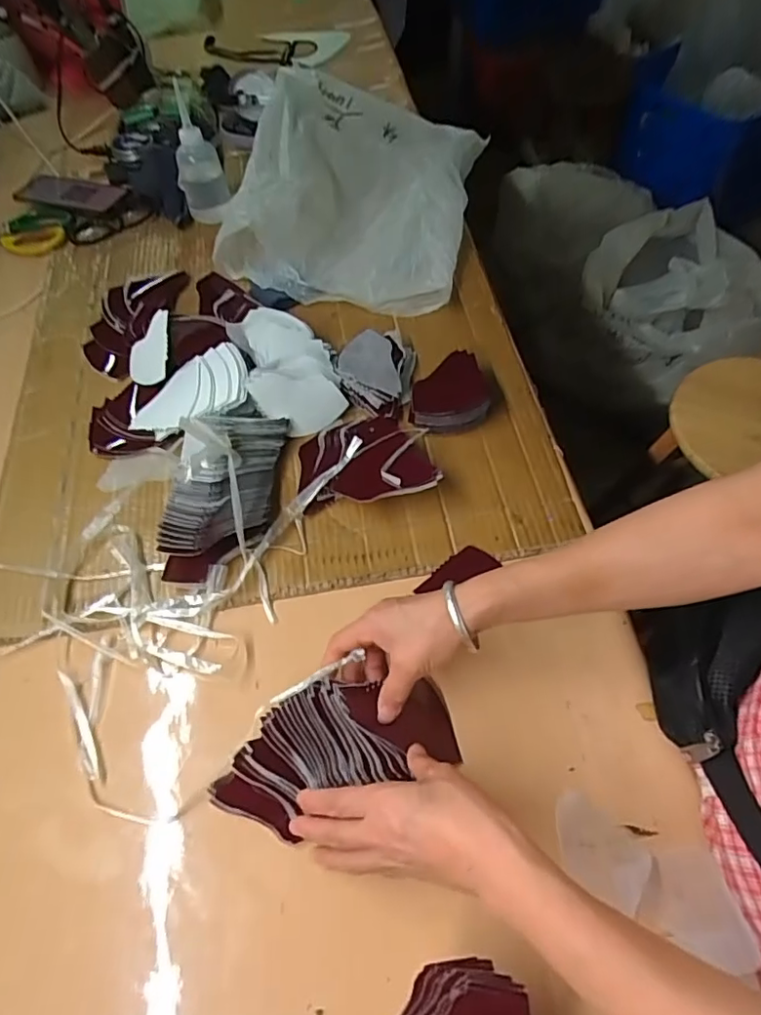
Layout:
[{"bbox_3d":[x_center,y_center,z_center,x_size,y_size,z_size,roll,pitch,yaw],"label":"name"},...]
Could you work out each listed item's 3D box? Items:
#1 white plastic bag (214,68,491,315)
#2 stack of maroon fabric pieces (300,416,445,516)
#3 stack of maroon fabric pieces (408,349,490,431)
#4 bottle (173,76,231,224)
[{"bbox_3d":[-0.032,-0.479,0.815,0.321,0.099,0.449,9,59,7],"label":"white plastic bag"},{"bbox_3d":[-0.020,-0.052,0.594,0.133,0.035,0.120,-12,59,-5],"label":"stack of maroon fabric pieces"},{"bbox_3d":[0.078,-0.129,0.634,0.083,0.035,0.093,5,59,5],"label":"stack of maroon fabric pieces"},{"bbox_3d":[-0.255,-0.481,0.785,0.067,0.170,0.059,-16,59,-9],"label":"bottle"}]

